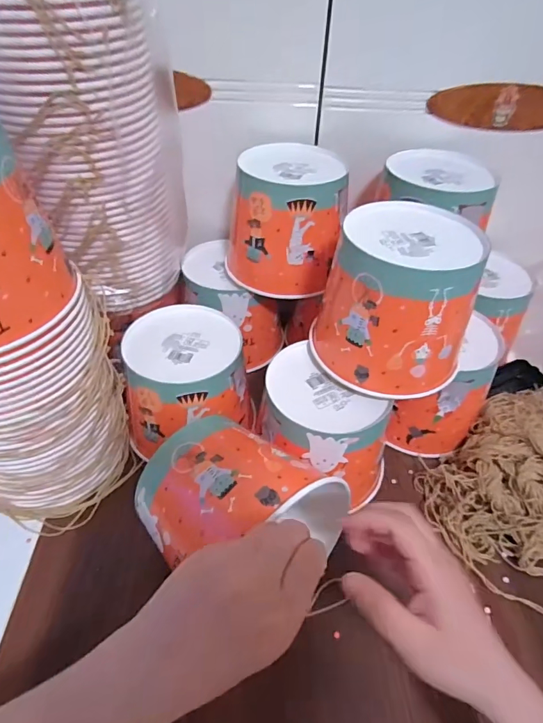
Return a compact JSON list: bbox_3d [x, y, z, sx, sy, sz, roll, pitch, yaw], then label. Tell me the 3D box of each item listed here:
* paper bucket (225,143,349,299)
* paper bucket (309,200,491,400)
[{"bbox_3d":[0.016,-0.174,0.552,0.138,0.145,0.138,4,45,2],"label":"paper bucket"},{"bbox_3d":[0.125,-0.063,0.438,0.146,0.132,0.145,17,47,14],"label":"paper bucket"}]

